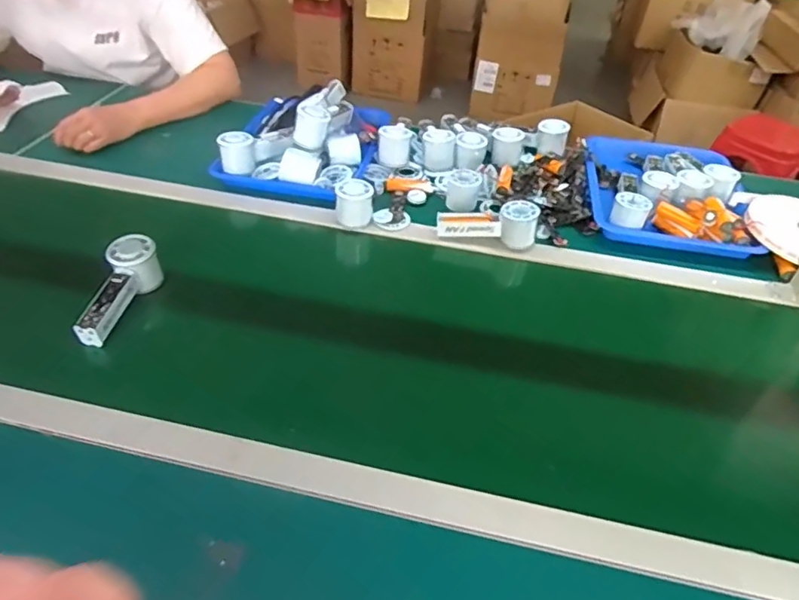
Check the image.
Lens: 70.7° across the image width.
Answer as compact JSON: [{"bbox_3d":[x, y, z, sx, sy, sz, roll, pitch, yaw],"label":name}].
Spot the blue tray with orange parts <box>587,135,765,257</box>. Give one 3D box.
[{"bbox_3d":[0.451,-0.202,0.967,0.245,0.063,0.325,9,41,4],"label":"blue tray with orange parts"}]

